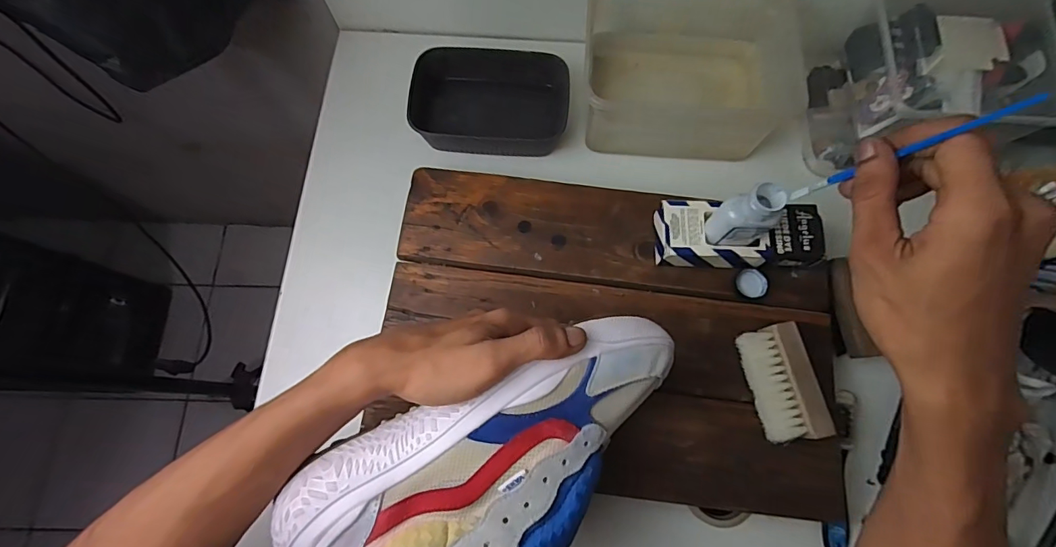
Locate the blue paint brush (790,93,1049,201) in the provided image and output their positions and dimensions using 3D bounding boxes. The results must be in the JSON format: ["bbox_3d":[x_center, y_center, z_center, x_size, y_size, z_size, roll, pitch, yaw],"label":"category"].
[{"bbox_3d":[0.200,-0.063,0.263,0.004,0.166,0.006,8,86,-1],"label":"blue paint brush"}]

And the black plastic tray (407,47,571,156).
[{"bbox_3d":[-0.041,-0.190,0.515,0.165,0.045,0.107,1,75,0],"label":"black plastic tray"}]

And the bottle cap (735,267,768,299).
[{"bbox_3d":[0.207,0.009,0.430,0.024,0.007,0.027,-32,78,-9],"label":"bottle cap"}]

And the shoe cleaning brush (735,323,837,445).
[{"bbox_3d":[0.215,0.092,0.395,0.043,0.036,0.091,-10,76,-3],"label":"shoe cleaning brush"}]

